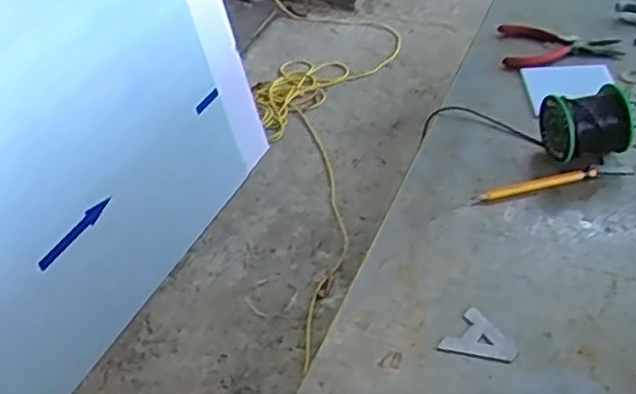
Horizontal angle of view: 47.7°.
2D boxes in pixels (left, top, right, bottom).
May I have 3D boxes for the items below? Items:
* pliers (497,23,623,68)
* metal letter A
[{"bbox_3d":[0.327,-0.208,0.974,0.153,0.017,0.144,2,39,9],"label":"pliers"},{"bbox_3d":[0.130,0.115,0.568,0.052,0.005,0.050,24,46,32],"label":"metal letter A"}]

